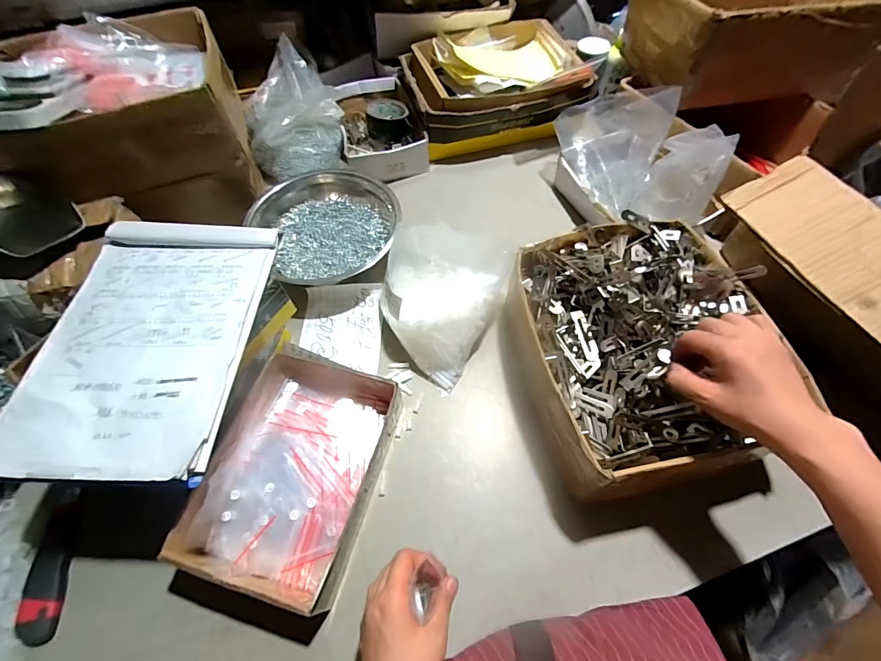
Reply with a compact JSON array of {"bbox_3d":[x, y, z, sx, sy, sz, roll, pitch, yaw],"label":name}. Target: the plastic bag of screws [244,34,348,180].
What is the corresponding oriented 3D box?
[{"bbox_3d":[-0.284,-0.412,0.754,0.173,0.138,0.192,-12,60,-5],"label":"plastic bag of screws"}]

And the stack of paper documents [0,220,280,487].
[{"bbox_3d":[-0.319,0.001,0.439,0.216,0.017,0.308,2,60,3],"label":"stack of paper documents"}]

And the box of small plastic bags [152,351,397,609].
[{"bbox_3d":[-0.168,0.162,0.481,0.176,0.076,0.257,11,61,8],"label":"box of small plastic bags"}]

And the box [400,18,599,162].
[{"bbox_3d":[0.109,-0.506,0.820,0.344,0.122,0.236,-9,60,-3],"label":"box"}]

